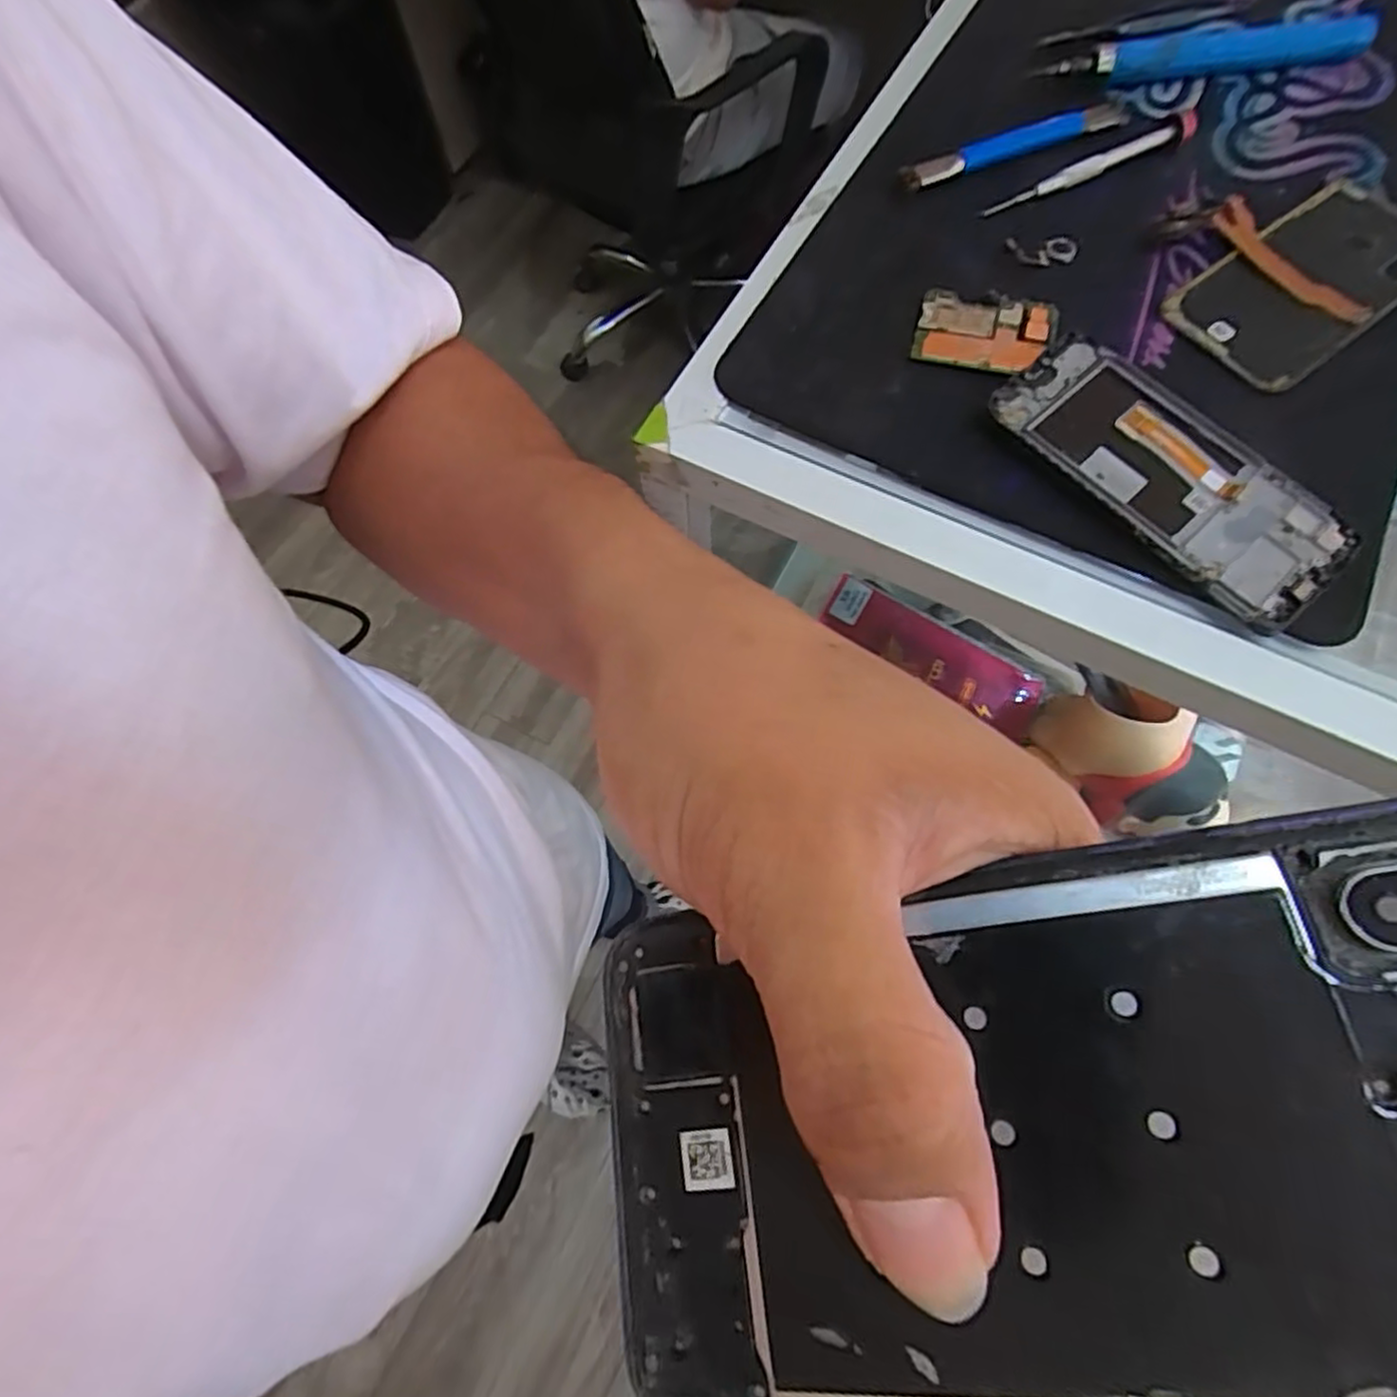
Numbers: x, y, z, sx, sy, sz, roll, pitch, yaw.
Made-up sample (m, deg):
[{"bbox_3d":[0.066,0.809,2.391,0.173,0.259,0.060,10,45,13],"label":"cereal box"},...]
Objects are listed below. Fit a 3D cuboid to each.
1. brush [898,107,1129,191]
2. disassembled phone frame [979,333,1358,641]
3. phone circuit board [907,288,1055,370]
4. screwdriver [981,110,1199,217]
[{"bbox_3d":[0.178,-0.307,0.386,0.140,0.009,0.019,-22,70,-6],"label":"brush"},{"bbox_3d":[0.205,-0.099,0.310,0.070,0.012,0.150,-40,73,-12],"label":"disassembled phone frame"},{"bbox_3d":[0.139,-0.180,0.344,0.062,0.007,0.044,13,70,7],"label":"phone circuit board"},{"bbox_3d":[0.215,-0.290,0.380,0.143,0.012,0.013,-25,70,-7],"label":"screwdriver"}]

